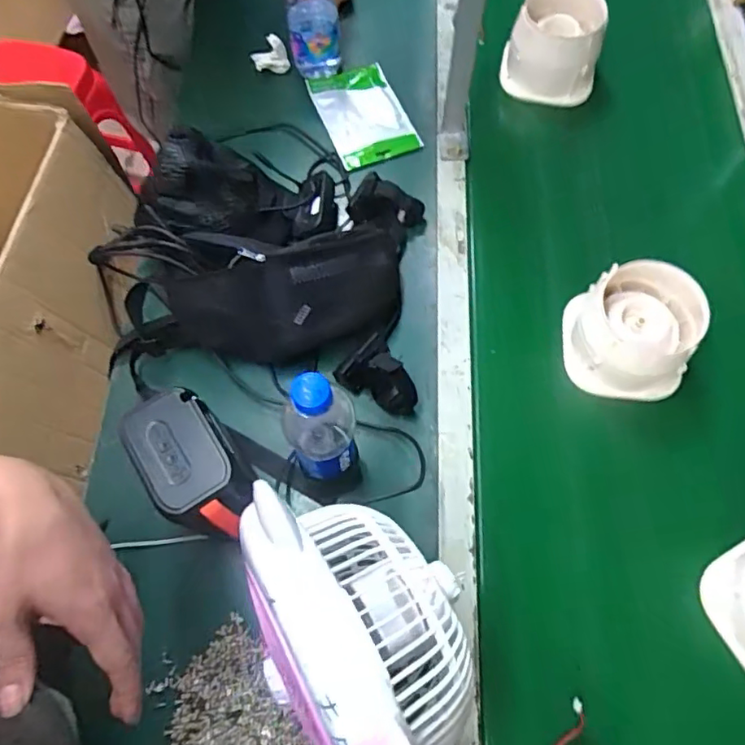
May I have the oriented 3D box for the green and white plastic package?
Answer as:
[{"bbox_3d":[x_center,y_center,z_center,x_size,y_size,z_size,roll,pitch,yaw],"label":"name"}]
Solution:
[{"bbox_3d":[-0.014,-0.384,0.823,0.120,0.014,0.180,-20,68,-7],"label":"green and white plastic package"}]

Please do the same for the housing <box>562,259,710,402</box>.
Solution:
[{"bbox_3d":[0.307,-0.053,0.655,0.144,0.100,0.136,12,68,6],"label":"housing"}]

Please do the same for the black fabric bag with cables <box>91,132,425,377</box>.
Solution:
[{"bbox_3d":[-0.132,-0.150,0.668,0.386,0.135,0.253,-2,67,0],"label":"black fabric bag with cables"}]

